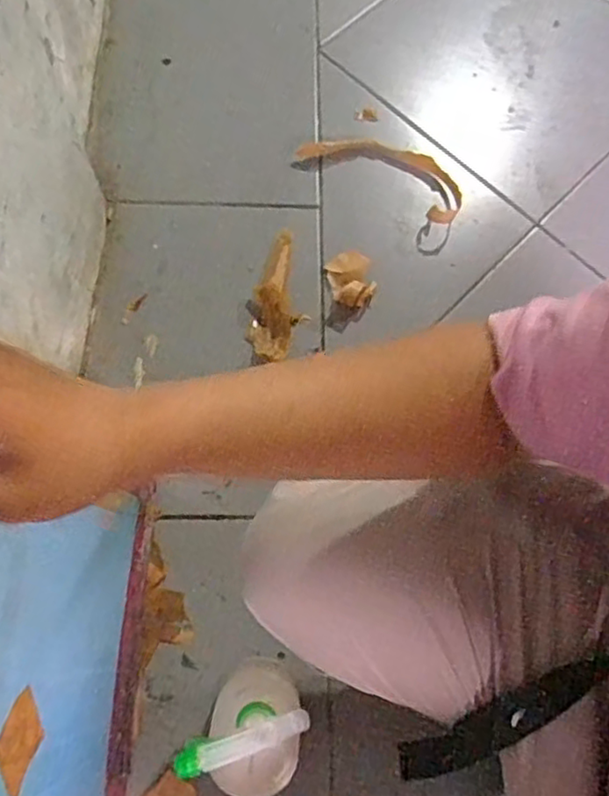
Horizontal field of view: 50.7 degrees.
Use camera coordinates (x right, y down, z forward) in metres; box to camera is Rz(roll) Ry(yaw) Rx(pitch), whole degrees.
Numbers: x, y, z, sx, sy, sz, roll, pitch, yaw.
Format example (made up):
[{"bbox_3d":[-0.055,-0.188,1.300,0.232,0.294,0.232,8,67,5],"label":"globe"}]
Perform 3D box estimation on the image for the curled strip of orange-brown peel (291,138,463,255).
[{"bbox_3d":[0.111,-0.295,0.845,0.228,0.032,0.125,37,74,10],"label":"curled strip of orange-brown peel"}]

